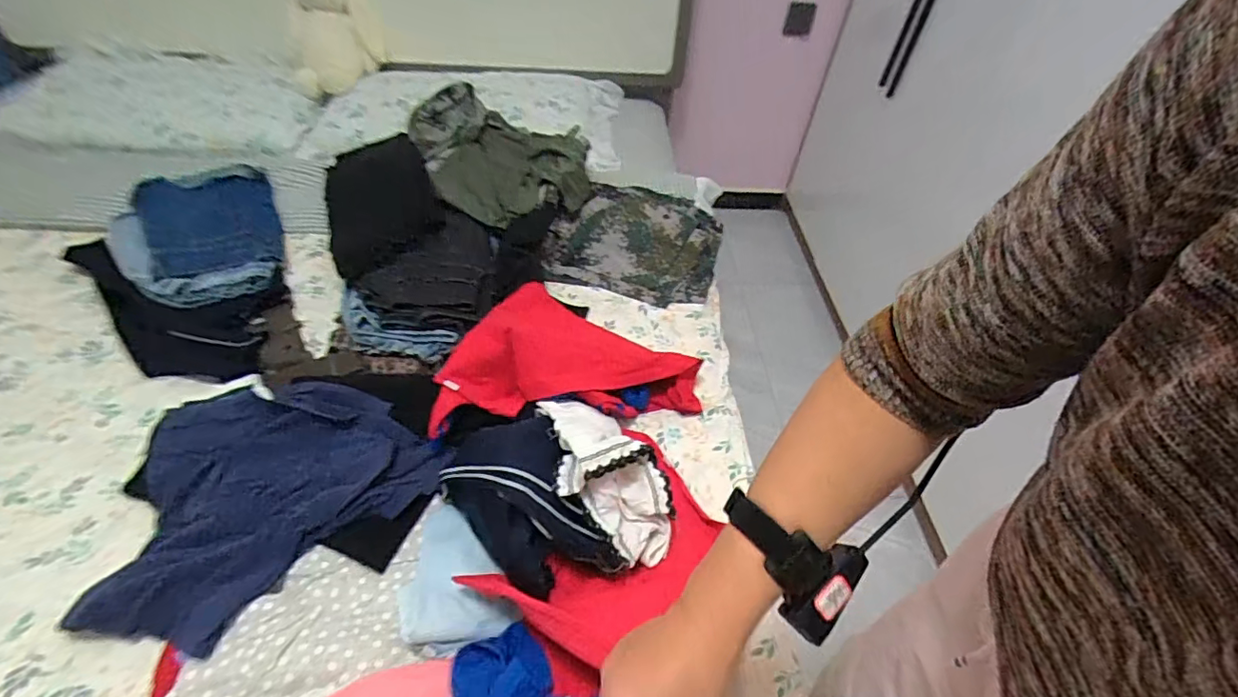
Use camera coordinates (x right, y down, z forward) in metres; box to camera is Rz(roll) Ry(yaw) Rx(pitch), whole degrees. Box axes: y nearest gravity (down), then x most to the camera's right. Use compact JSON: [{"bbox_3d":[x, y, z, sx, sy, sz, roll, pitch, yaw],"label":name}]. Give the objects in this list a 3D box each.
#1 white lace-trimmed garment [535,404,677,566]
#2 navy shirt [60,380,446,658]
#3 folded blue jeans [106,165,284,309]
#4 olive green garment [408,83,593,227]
[{"bbox_3d":[-0.013,0.143,0.716,0.134,0.130,0.263,-9,51,-13],"label":"white lace-trimmed garment"},{"bbox_3d":[-0.485,0.180,0.734,0.331,0.069,0.412,38,56,25],"label":"navy shirt"},{"bbox_3d":[-0.804,-0.217,1.056,0.283,0.057,0.376,-23,55,-23],"label":"folded blue jeans"},{"bbox_3d":[-0.260,-0.438,1.228,0.343,0.087,0.458,-17,53,-19],"label":"olive green garment"}]

